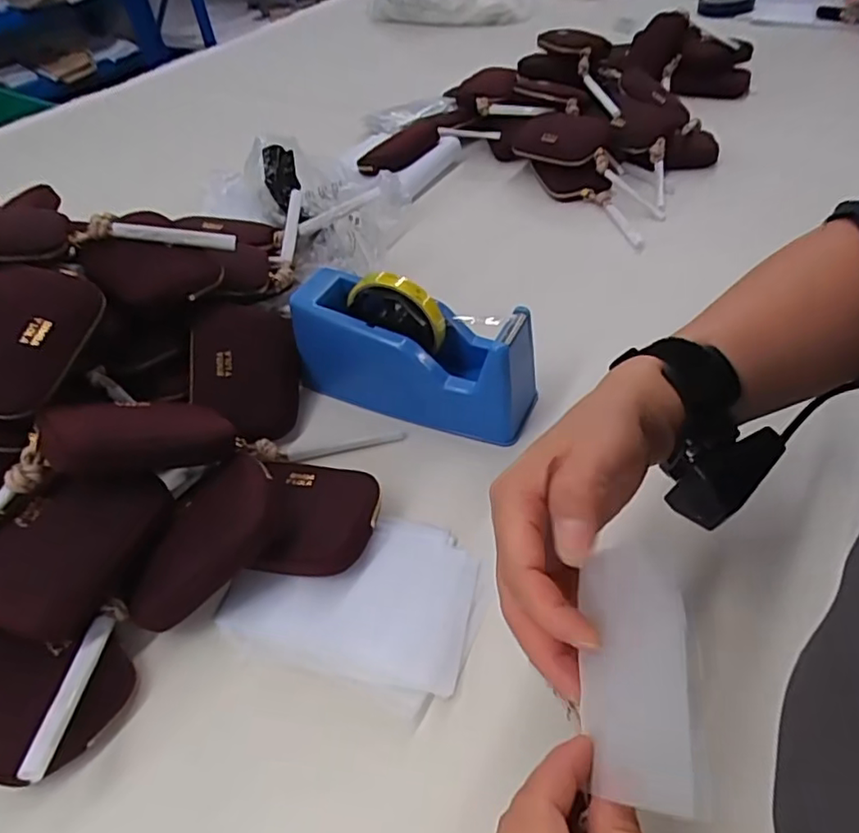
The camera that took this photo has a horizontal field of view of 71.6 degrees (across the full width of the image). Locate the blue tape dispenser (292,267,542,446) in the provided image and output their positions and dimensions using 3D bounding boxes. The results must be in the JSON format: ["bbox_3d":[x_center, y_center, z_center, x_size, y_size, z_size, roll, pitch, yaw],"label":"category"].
[{"bbox_3d":[-0.013,-0.057,0.489,0.202,0.101,0.075,13,49,18],"label":"blue tape dispenser"}]

